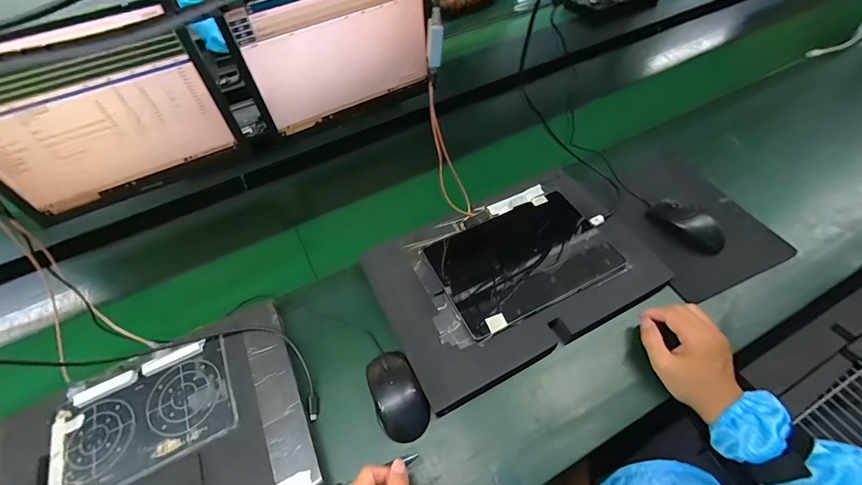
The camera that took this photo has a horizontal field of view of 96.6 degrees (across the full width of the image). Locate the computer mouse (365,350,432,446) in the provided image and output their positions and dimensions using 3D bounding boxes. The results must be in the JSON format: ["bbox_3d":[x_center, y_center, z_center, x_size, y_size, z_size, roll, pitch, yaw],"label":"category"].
[{"bbox_3d":[-0.043,0.192,0.490,0.059,0.029,0.107,-25,54,-14],"label":"computer mouse"}]

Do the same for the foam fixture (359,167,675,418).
[{"bbox_3d":[0.120,0.041,0.584,0.395,0.041,0.268,-25,54,-14],"label":"foam fixture"}]

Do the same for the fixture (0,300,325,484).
[{"bbox_3d":[-0.348,0.261,0.463,0.404,0.038,0.264,-25,54,-14],"label":"fixture"}]

